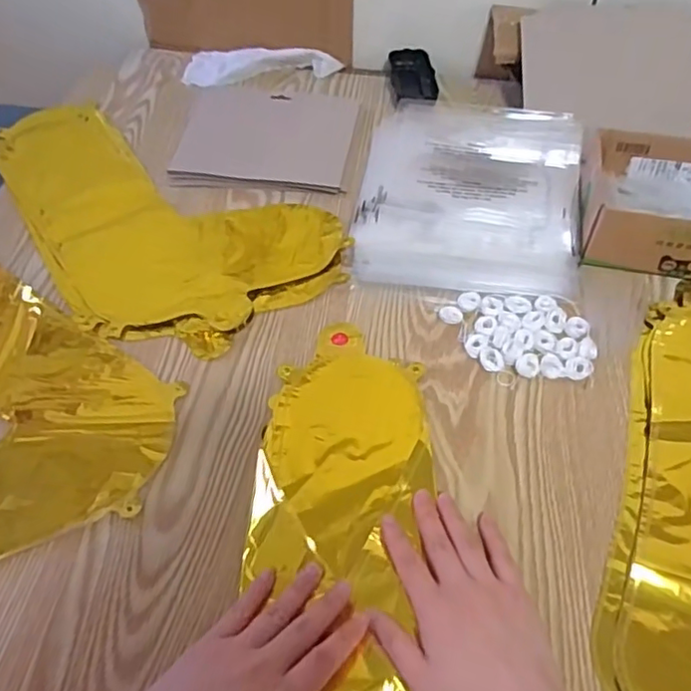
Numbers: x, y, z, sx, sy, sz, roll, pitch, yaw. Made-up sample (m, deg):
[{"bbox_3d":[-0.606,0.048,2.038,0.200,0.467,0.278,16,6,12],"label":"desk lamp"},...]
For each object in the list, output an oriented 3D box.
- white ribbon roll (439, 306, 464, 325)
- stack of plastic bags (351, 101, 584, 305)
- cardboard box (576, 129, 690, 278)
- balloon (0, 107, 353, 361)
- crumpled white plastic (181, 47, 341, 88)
[{"bbox_3d":[0.095,-0.028,0.535,0.020,0.006,0.018,15,55,12],"label":"white ribbon roll"},{"bbox_3d":[0.133,-0.169,0.631,0.221,0.017,0.285,7,54,6],"label":"stack of plastic bags"},{"bbox_3d":[0.324,-0.135,0.569,0.178,0.060,0.142,11,54,8],"label":"cardboard box"},{"bbox_3d":[-0.216,-0.145,0.622,0.426,0.009,0.233,38,62,25],"label":"balloon"},{"bbox_3d":[-0.106,-0.359,0.760,0.193,0.026,0.046,-1,53,0],"label":"crumpled white plastic"}]

